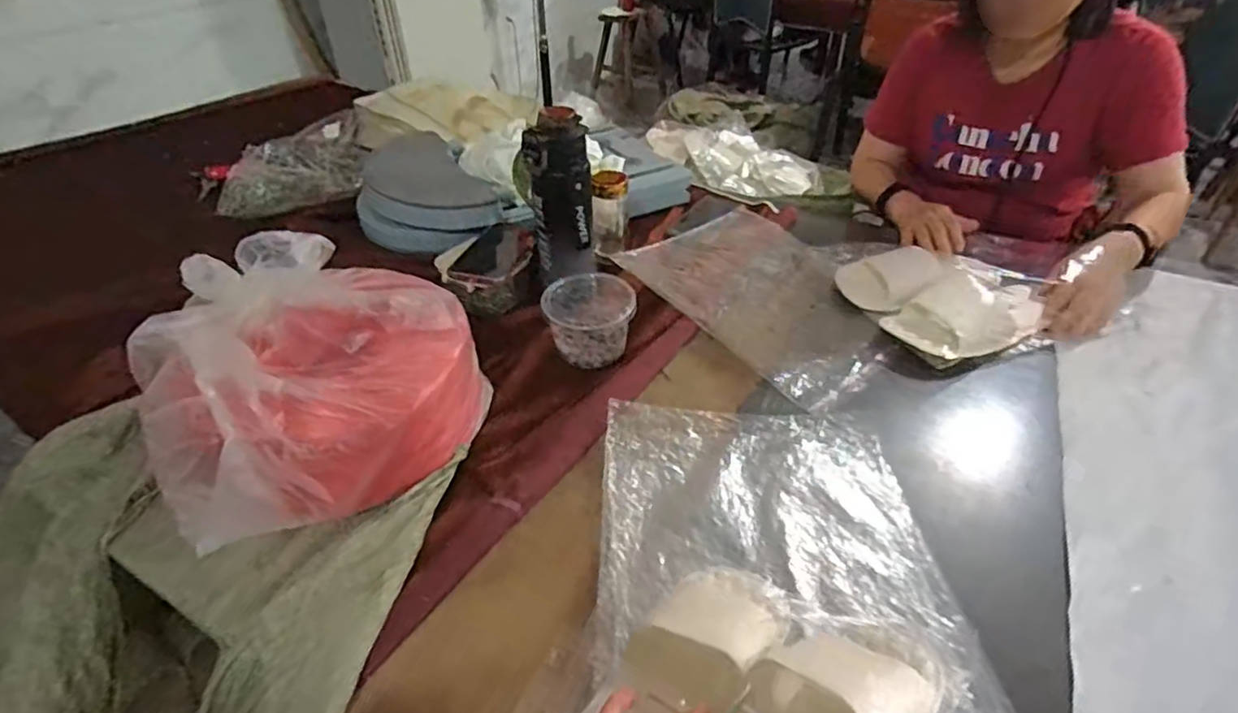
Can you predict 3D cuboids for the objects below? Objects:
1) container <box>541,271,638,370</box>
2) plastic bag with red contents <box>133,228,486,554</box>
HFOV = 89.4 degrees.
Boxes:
[{"bbox_3d":[-0.037,-0.053,0.802,0.104,0.082,0.104,0,40,0],"label":"container"},{"bbox_3d":[-0.305,0.016,0.639,0.300,0.193,0.252,-26,46,-28],"label":"plastic bag with red contents"}]

